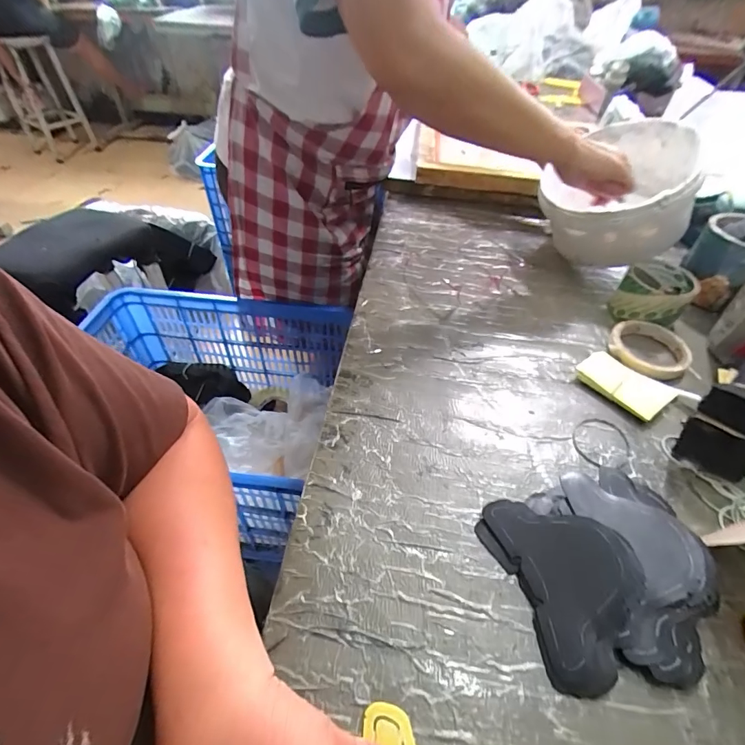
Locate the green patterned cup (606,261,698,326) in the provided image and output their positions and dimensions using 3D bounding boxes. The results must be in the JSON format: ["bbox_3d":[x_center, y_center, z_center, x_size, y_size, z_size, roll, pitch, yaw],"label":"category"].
[{"bbox_3d":[0.387,-0.106,0.577,0.090,0.068,0.083,3,47,-3],"label":"green patterned cup"}]

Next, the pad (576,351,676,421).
[{"bbox_3d":[0.295,0.015,0.494,0.057,0.019,0.095,-32,56,-27],"label":"pad"}]

